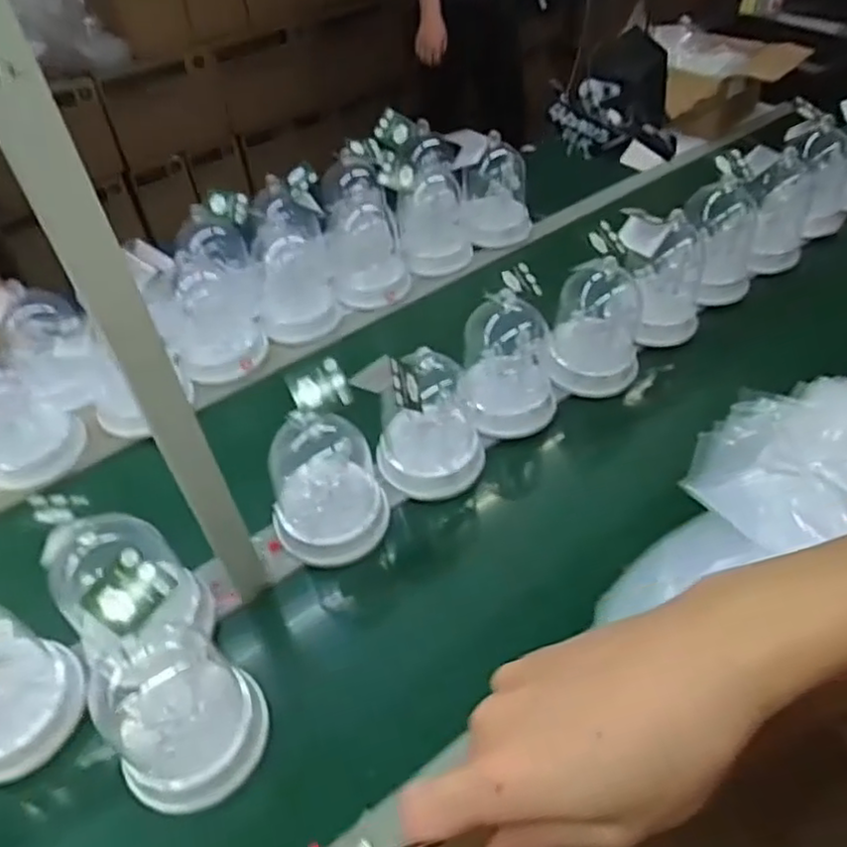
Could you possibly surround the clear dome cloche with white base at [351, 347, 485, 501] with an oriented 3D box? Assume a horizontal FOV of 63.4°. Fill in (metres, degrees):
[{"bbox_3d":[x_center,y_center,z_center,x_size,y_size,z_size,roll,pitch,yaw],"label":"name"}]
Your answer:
[{"bbox_3d":[0.004,-0.025,0.951,0.152,0.206,0.165,2,46,9],"label":"clear dome cloche with white base"}]

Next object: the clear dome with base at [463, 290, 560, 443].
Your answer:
[{"bbox_3d":[0.132,-0.079,1.035,0.133,0.214,0.147,-5,45,2],"label":"clear dome with base"}]

